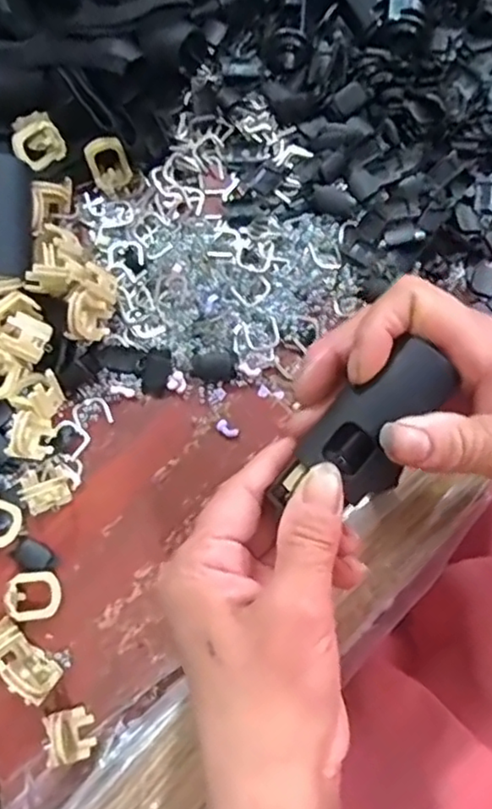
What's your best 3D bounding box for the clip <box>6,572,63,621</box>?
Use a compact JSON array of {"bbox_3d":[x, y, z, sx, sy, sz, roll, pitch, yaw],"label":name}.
[{"bbox_3d":[-0.101,0.091,0.298,0.025,0.008,0.022,0,67,-26],"label":"clip"}]

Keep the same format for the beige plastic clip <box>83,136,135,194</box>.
[{"bbox_3d":[-0.077,-0.134,0.348,0.022,0.028,0.009,-23,41,-3],"label":"beige plastic clip"}]

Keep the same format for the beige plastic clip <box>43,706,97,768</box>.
[{"bbox_3d":[-0.078,0.147,0.276,0.017,0.024,0.023,-29,78,-6],"label":"beige plastic clip"}]

